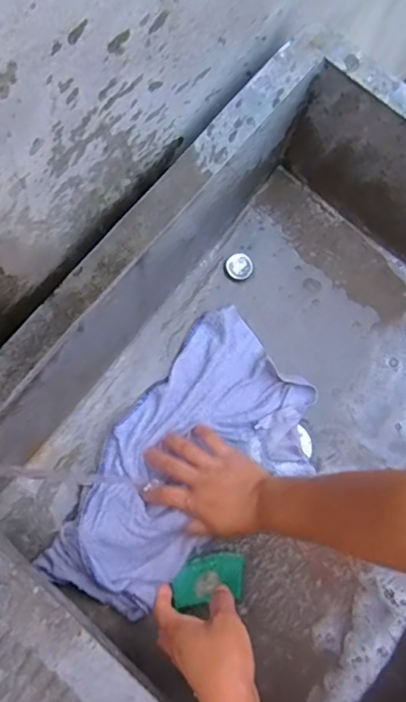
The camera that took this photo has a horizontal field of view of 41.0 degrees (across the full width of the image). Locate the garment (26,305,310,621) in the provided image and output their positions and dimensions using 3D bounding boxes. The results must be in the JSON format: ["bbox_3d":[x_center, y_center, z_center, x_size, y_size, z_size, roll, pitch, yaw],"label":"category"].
[{"bbox_3d":[-0.016,0.135,0.629,0.189,0.036,0.351,38,75,6],"label":"garment"}]

